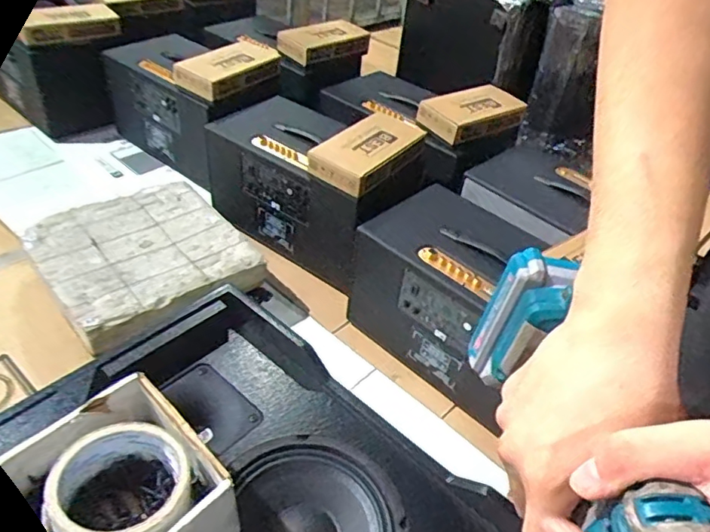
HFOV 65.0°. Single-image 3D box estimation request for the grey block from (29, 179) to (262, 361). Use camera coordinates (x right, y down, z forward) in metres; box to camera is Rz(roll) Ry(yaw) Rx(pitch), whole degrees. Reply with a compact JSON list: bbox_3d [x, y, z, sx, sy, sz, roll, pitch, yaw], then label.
[{"bbox_3d":[-0.464,-0.030,1.218,0.393,0.076,0.382,-27,50,-33],"label":"grey block"}]

